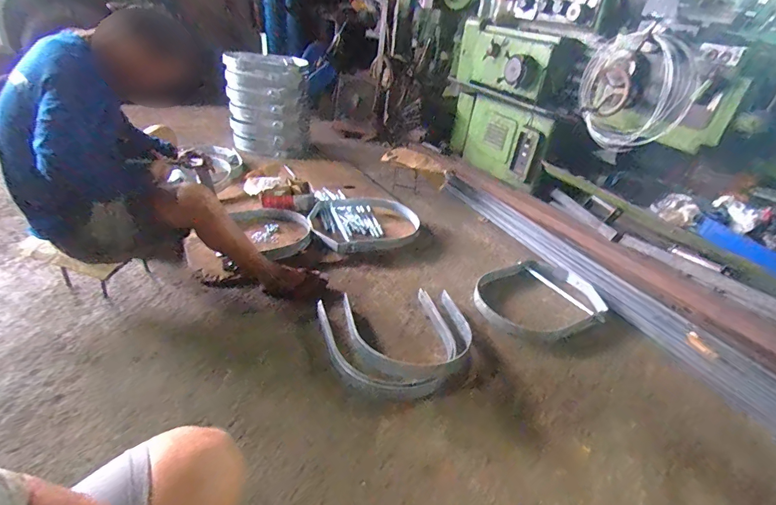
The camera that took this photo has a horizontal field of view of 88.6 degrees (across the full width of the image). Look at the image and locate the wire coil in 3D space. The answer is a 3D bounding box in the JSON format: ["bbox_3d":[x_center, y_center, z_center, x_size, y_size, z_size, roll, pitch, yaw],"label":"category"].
[{"bbox_3d":[0.976,-0.650,1.581,0.135,0.459,0.424,-6,1,-36],"label":"wire coil"}]

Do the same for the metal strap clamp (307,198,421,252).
[{"bbox_3d":[-0.115,-0.149,1.889,0.532,0.088,0.478,-12,36,-28],"label":"metal strap clamp"}]

